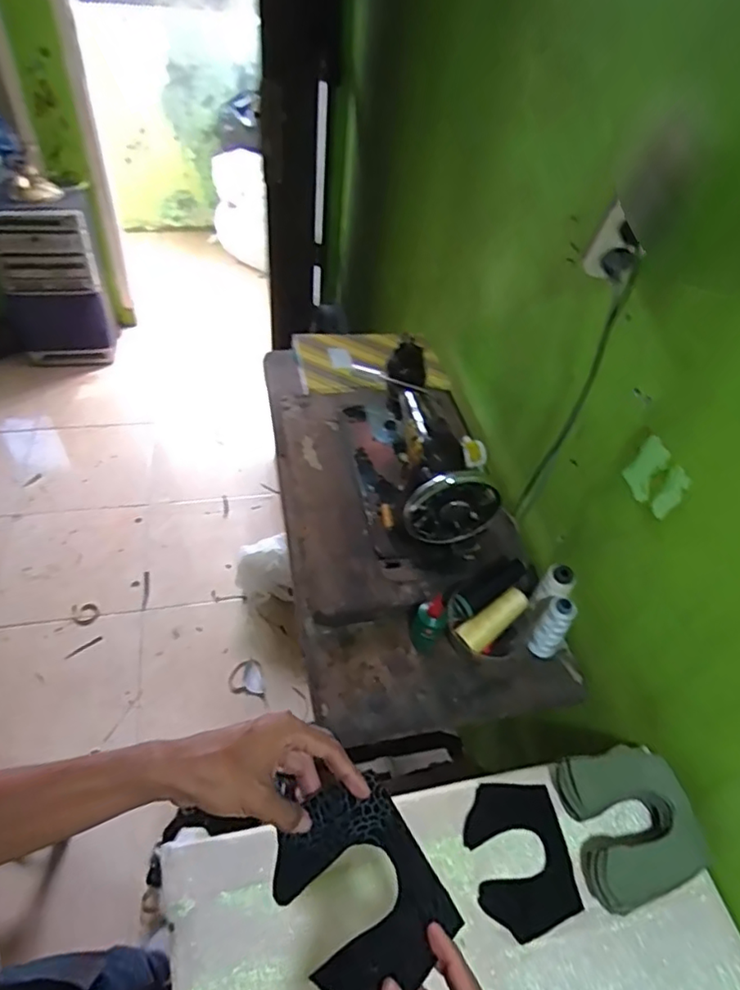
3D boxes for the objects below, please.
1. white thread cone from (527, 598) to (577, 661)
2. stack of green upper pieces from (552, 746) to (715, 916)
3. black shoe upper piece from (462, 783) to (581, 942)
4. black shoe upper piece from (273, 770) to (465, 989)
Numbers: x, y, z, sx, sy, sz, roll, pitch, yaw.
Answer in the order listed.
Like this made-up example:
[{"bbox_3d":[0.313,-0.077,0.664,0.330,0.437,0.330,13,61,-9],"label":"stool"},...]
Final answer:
[{"bbox_3d":[0.258,0.193,0.837,0.037,0.115,0.035,3,47,-3],"label":"white thread cone"},{"bbox_3d":[0.307,0.392,0.698,0.133,0.078,0.155,-5,48,-11],"label":"stack of green upper pieces"},{"bbox_3d":[0.177,0.427,0.697,0.117,0.005,0.151,-6,55,-10],"label":"black shoe upper piece"},{"bbox_3d":[-0.009,0.297,0.444,0.108,0.024,0.131,-30,60,-15],"label":"black shoe upper piece"}]

